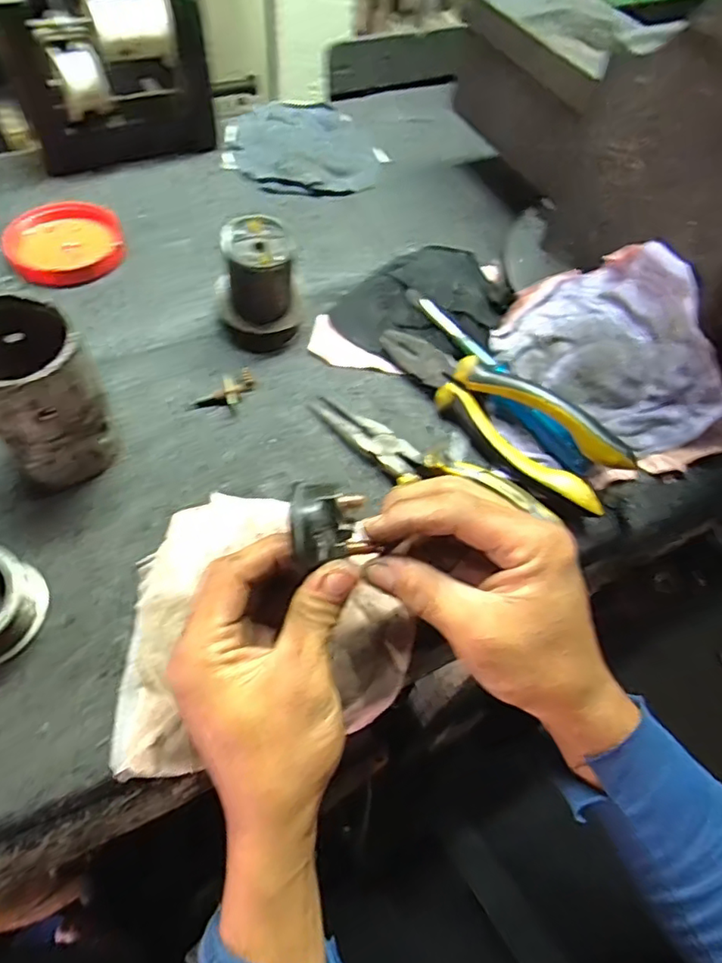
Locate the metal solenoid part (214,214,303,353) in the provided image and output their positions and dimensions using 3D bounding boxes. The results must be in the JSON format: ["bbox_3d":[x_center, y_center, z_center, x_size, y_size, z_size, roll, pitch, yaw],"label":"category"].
[{"bbox_3d":[-0.076,-0.149,0.449,0.068,0.079,0.053,-4,58,-8],"label":"metal solenoid part"}]

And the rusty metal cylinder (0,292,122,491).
[{"bbox_3d":[-0.194,-0.051,0.359,0.063,0.111,0.074,-30,65,-21],"label":"rusty metal cylinder"}]

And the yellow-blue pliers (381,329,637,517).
[{"bbox_3d":[0.093,-0.052,0.419,0.196,0.022,0.057,38,103,26],"label":"yellow-blue pliers"}]

